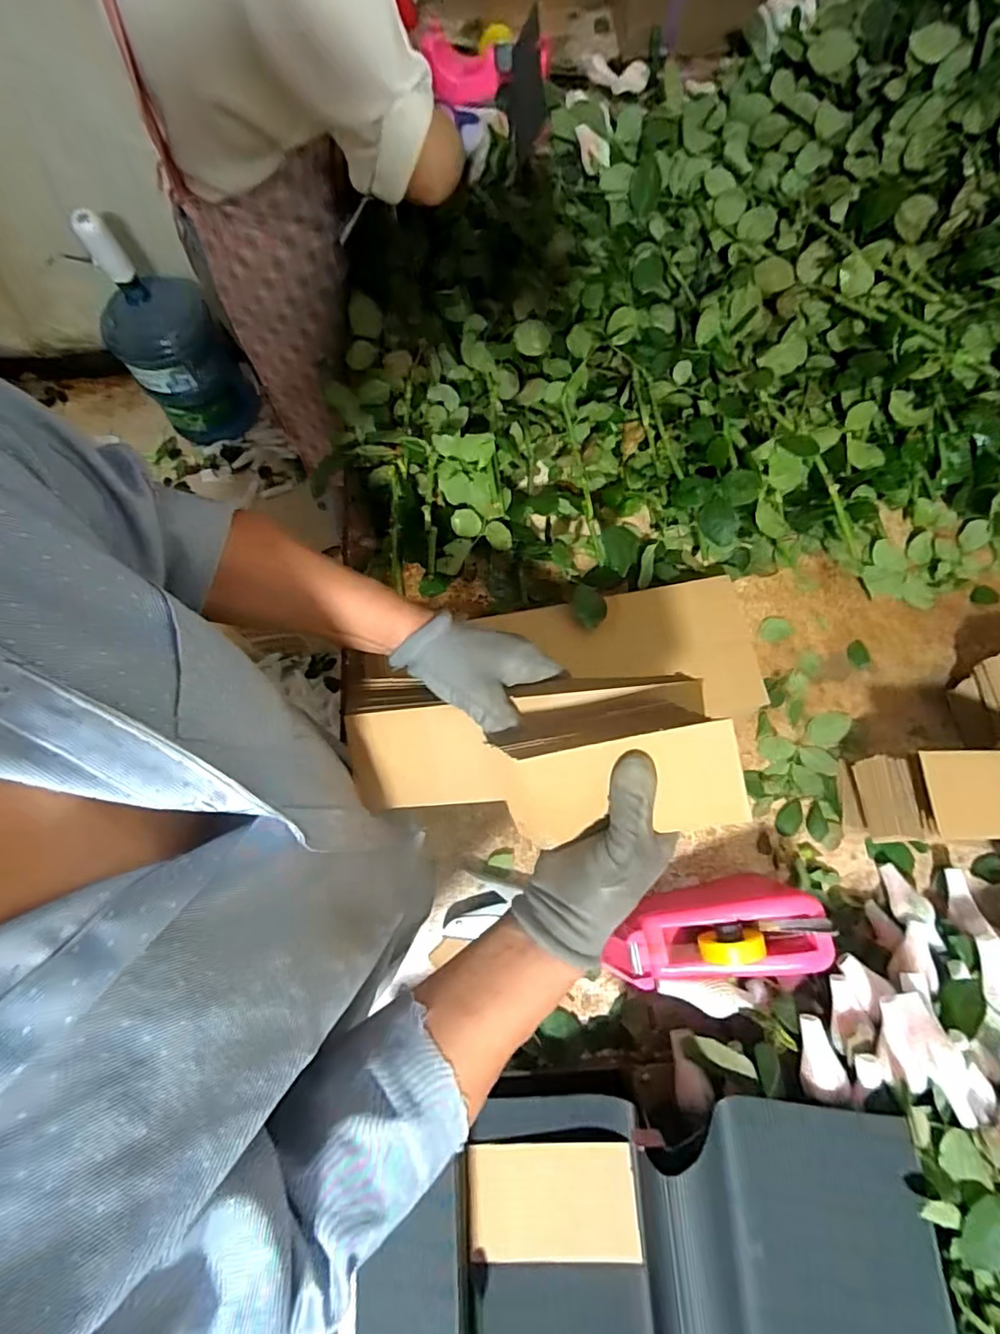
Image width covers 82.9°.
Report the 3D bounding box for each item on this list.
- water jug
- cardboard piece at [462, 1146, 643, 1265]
[{"bbox_3d":[-0.843,-0.835,1.410,0.253,0.541,0.293,-40,78,-10],"label":"water jug"},{"bbox_3d":[0.042,0.443,0.469,0.137,0.007,0.076,-8,67,8],"label":"cardboard piece"}]

